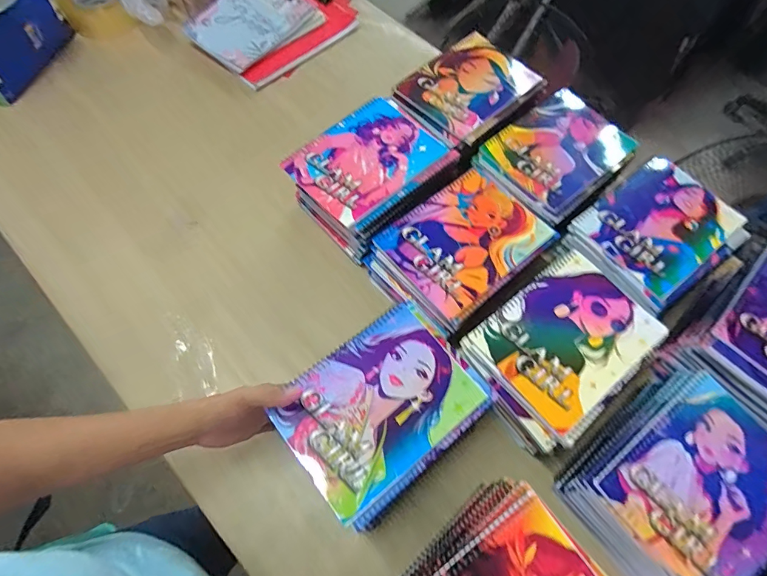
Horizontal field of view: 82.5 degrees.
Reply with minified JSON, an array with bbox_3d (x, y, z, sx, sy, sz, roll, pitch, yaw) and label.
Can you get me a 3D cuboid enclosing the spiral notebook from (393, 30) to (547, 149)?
[{"bbox_3d":[0.146,-0.324,0.707,0.234,0.028,0.158,-39,72,-20],"label":"spiral notebook"}]

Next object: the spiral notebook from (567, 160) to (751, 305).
[{"bbox_3d":[0.378,-0.092,0.596,0.197,0.012,0.147,-34,70,-19],"label":"spiral notebook"}]

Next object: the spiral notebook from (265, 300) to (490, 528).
[{"bbox_3d":[-0.005,0.123,0.477,0.198,0.008,0.148,-35,71,-19],"label":"spiral notebook"}]

